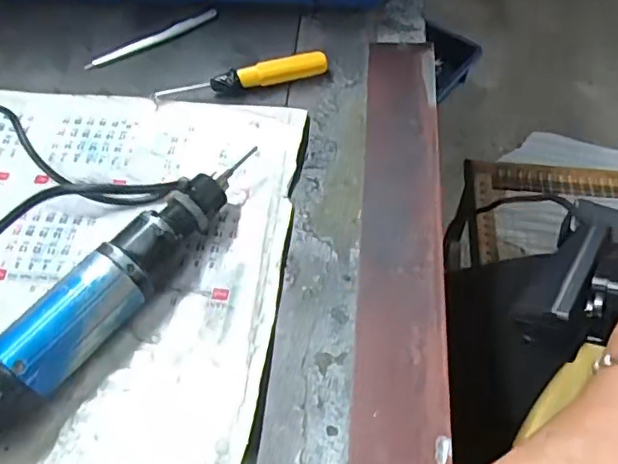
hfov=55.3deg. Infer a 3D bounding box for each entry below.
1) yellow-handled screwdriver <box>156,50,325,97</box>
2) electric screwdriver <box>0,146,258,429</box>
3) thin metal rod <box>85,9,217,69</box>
[{"bbox_3d":[-0.046,-0.109,0.419,0.120,0.017,0.015,-11,58,-4],"label":"yellow-handled screwdriver"},{"bbox_3d":[-0.110,0.037,0.319,0.035,0.040,0.235,34,65,22],"label":"electric screwdriver"},{"bbox_3d":[-0.120,-0.149,0.456,0.107,0.006,0.012,-30,61,-15],"label":"thin metal rod"}]

